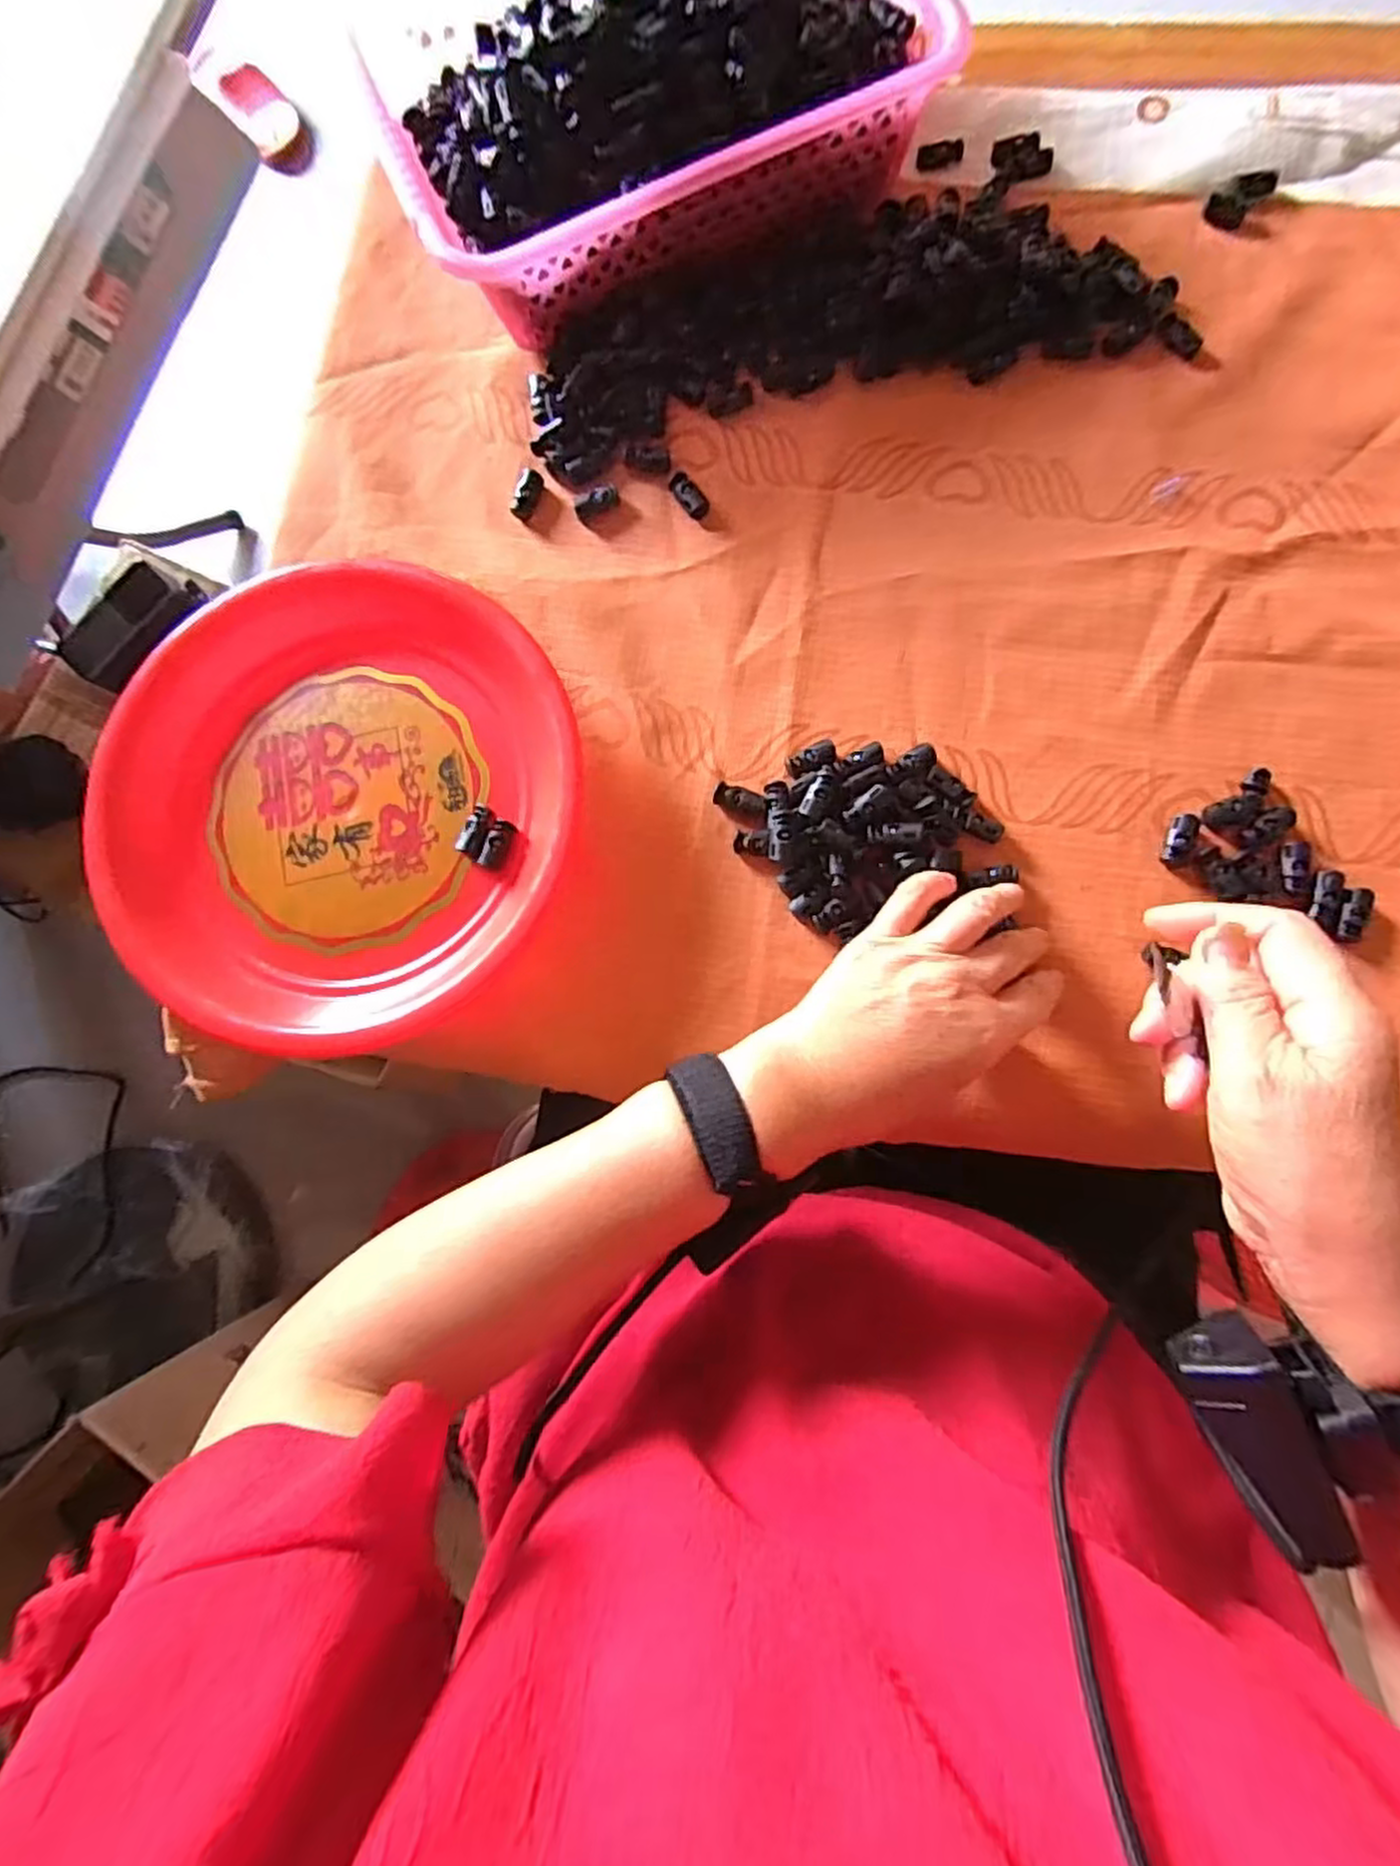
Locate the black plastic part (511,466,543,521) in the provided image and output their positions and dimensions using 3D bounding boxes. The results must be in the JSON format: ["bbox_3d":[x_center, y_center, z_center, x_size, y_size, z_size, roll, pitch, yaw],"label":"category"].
[{"bbox_3d":[-0.102,-0.261,0.443,0.015,0.007,0.030,14,84,6],"label":"black plastic part"}]

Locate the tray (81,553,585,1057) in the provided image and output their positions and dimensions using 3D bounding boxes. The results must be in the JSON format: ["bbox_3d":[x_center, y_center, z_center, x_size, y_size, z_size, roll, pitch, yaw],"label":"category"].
[{"bbox_3d":[-0.190,-0.070,0.401,0.265,0.034,0.259,28,85,7],"label":"tray"}]

